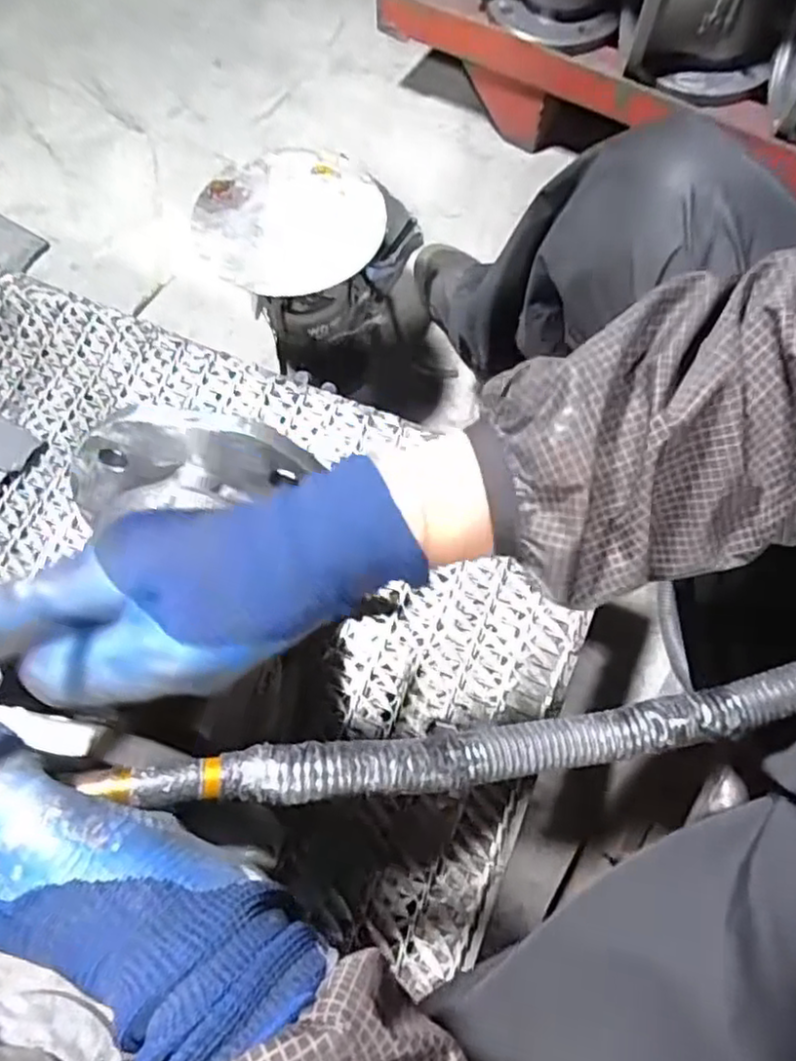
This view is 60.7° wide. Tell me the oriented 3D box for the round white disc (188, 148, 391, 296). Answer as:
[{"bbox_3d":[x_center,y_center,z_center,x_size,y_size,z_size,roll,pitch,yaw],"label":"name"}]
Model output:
[{"bbox_3d":[-0.097,-0.278,0.602,0.165,0.024,0.149,-14,68,-5],"label":"round white disc"}]

